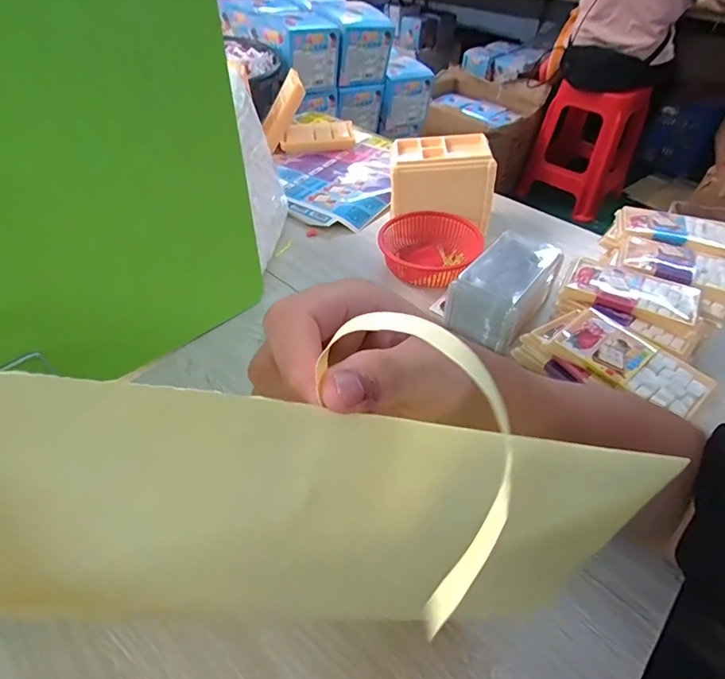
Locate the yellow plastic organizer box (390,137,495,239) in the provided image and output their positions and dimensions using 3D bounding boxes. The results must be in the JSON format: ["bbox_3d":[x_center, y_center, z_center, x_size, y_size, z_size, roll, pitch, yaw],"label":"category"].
[{"bbox_3d":[0.112,-0.218,0.655,0.144,0.114,0.090,8,46,7],"label":"yellow plastic organizer box"}]

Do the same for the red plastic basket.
[{"bbox_3d":[0.087,-0.121,0.614,0.127,0.043,0.121,0,46,0],"label":"red plastic basket"}]

